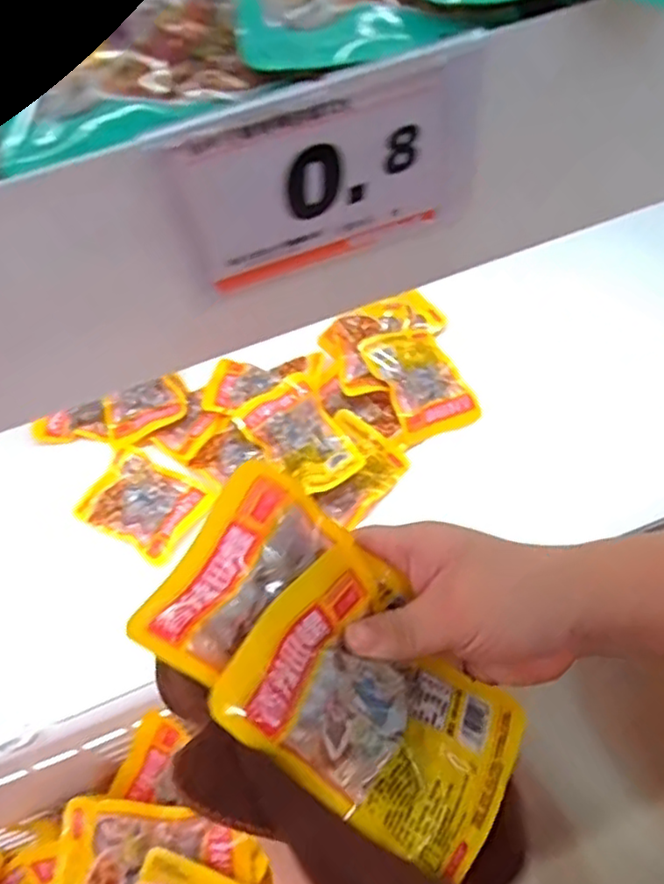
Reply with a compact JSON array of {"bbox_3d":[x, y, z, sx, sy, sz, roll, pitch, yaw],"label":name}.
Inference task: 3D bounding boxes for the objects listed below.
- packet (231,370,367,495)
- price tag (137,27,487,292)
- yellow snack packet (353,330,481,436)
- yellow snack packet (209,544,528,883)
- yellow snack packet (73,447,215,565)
[{"bbox_3d":[-0.029,-0.003,0.613,0.076,0.024,0.119,-32,62,-14],"label":"packet"},{"bbox_3d":[-0.001,-0.082,0.205,0.096,0.063,0.006,-20,60,-8],"label":"price tag"},{"bbox_3d":[0.086,-0.065,0.647,0.080,0.012,0.117,-22,61,-9],"label":"yellow snack packet"},{"bbox_3d":[0.019,0.104,0.259,0.117,0.014,0.079,42,49,-5],"label":"yellow snack packet"},{"bbox_3d":[-0.175,0.054,0.612,0.109,0.012,0.080,27,65,18],"label":"yellow snack packet"}]

